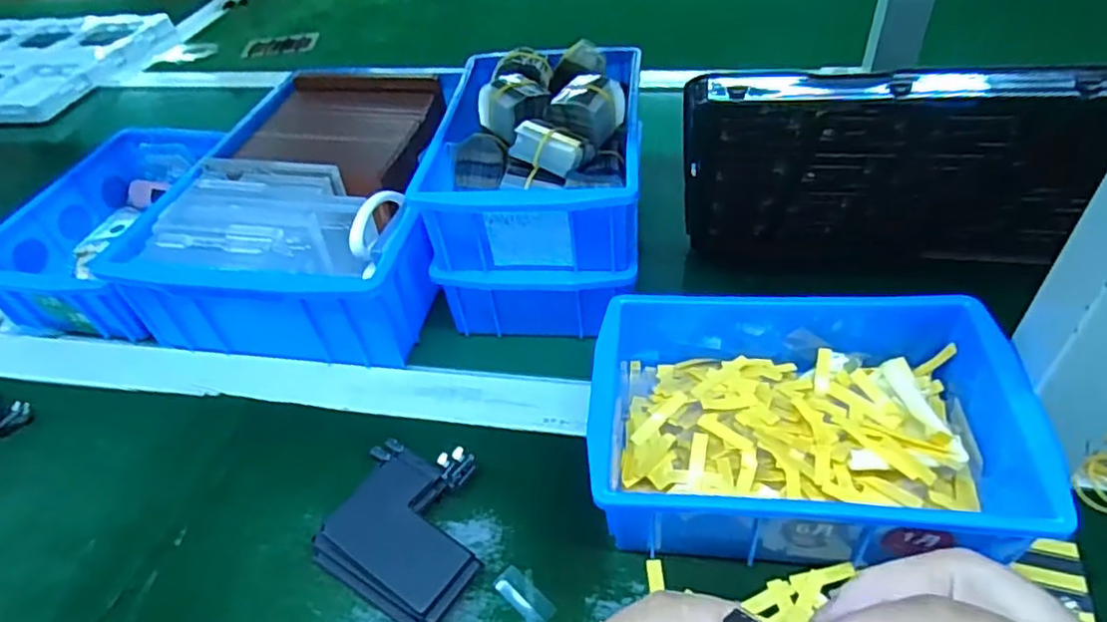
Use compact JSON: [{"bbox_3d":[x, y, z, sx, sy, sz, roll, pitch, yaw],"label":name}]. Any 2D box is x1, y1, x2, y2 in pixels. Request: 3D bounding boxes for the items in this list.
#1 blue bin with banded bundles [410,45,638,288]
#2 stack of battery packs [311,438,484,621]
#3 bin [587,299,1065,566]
[{"bbox_3d":[-0.007,-0.111,0.451,0.129,0.078,0.184,1,45,8],"label":"blue bin with banded bundles"},{"bbox_3d":[-0.074,0.112,0.351,0.087,0.023,0.086,16,49,22],"label":"stack of battery packs"},{"bbox_3d":[0.123,0.057,0.349,0.201,0.075,0.148,3,45,10],"label":"bin"}]

